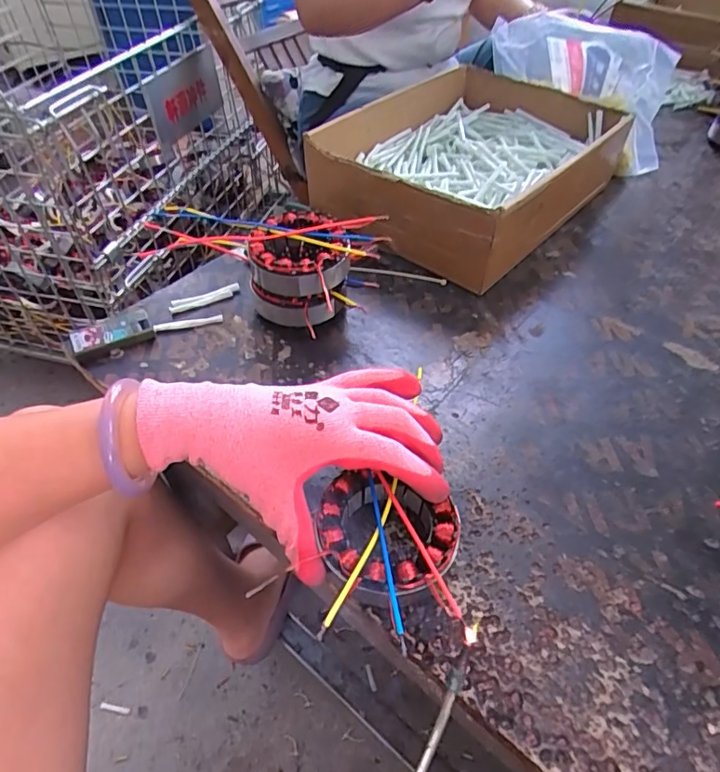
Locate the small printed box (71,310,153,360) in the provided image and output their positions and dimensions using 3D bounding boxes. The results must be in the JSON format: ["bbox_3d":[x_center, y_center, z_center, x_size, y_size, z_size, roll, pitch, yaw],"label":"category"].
[{"bbox_3d":[-0.223,-0.046,0.472,0.069,0.015,0.035,-28,53,-24],"label":"small printed box"}]

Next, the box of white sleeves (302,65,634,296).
[{"bbox_3d":[0.137,-0.262,0.618,0.245,0.094,0.349,31,54,25],"label":"box of white sleeves"}]

